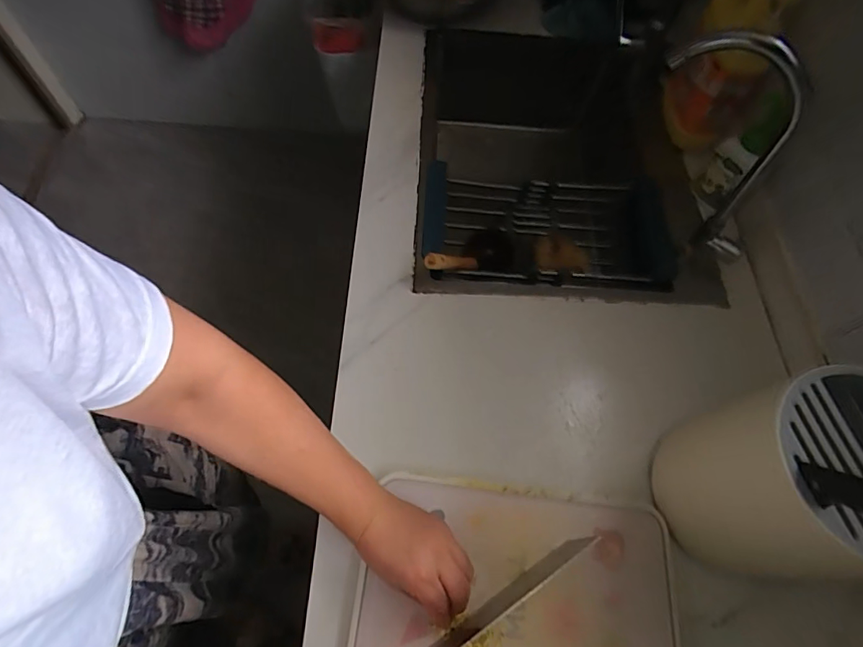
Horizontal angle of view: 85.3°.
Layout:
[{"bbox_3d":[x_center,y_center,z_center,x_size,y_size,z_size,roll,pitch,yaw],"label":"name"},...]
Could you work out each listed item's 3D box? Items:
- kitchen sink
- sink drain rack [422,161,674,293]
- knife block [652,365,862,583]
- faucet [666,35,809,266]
[{"bbox_3d":[0.206,-0.257,0.870,0.459,0.236,0.614,3,63,-3],"label":"kitchen sink"},{"bbox_3d":[0.181,-0.124,0.746,0.389,0.101,0.226,4,63,-2],"label":"sink drain rack"},{"bbox_3d":[0.332,0.153,0.443,0.155,0.200,0.156,-8,64,-8],"label":"knife block"},{"bbox_3d":[0.348,-0.216,0.569,0.205,0.245,0.053,29,65,10],"label":"faucet"}]

